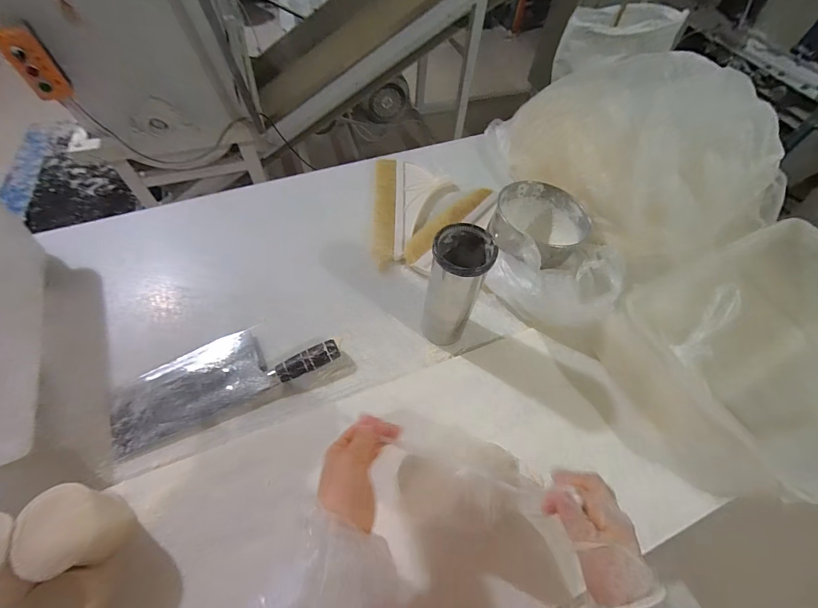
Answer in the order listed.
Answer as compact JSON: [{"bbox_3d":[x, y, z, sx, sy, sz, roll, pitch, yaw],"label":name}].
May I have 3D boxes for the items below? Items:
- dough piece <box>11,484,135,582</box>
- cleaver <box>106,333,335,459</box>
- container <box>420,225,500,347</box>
[{"bbox_3d":[-0.331,0.222,0.348,0.070,0.051,0.075,8,58,2],"label":"dough piece"},{"bbox_3d":[-0.261,0.092,0.502,0.296,0.023,0.110,-23,62,-16],"label":"cleaver"},{"bbox_3d":[0.062,-0.020,0.489,0.068,0.183,0.078,17,59,7],"label":"container"}]

